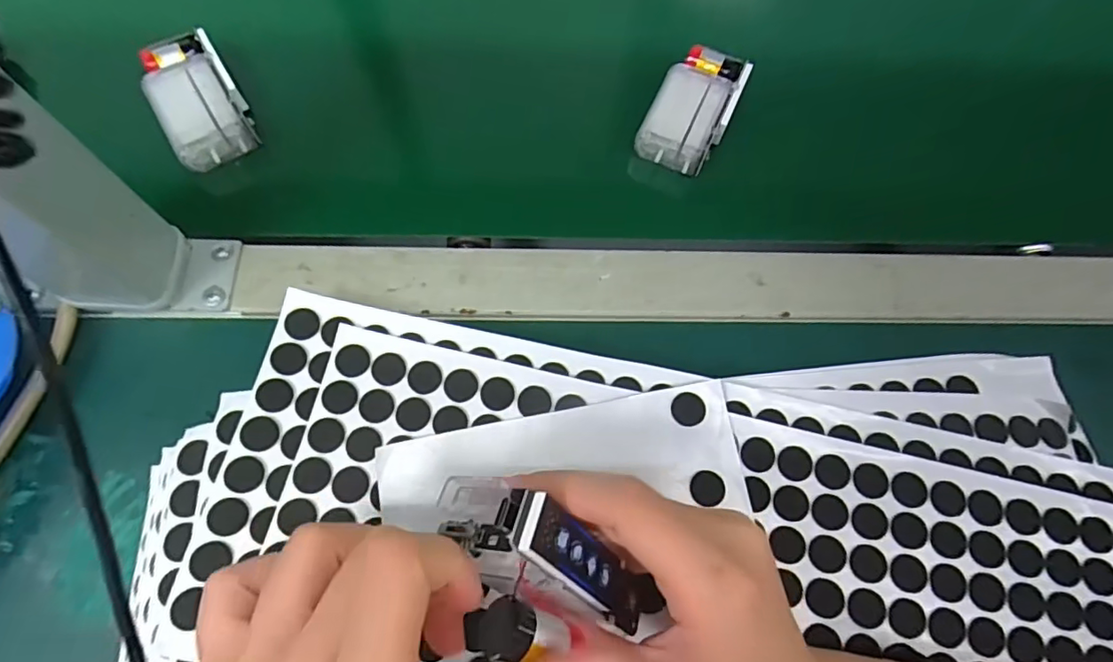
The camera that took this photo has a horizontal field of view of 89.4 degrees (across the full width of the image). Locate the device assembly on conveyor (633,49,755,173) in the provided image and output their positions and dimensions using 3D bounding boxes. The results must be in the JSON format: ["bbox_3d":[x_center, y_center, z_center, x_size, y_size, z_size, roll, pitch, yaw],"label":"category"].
[{"bbox_3d":[0.079,-0.130,0.326,0.044,0.017,0.077,24,72,7],"label":"device assembly on conveyor"}]

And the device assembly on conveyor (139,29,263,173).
[{"bbox_3d":[-0.197,-0.127,0.309,0.041,0.019,0.076,-30,74,-12],"label":"device assembly on conveyor"}]

